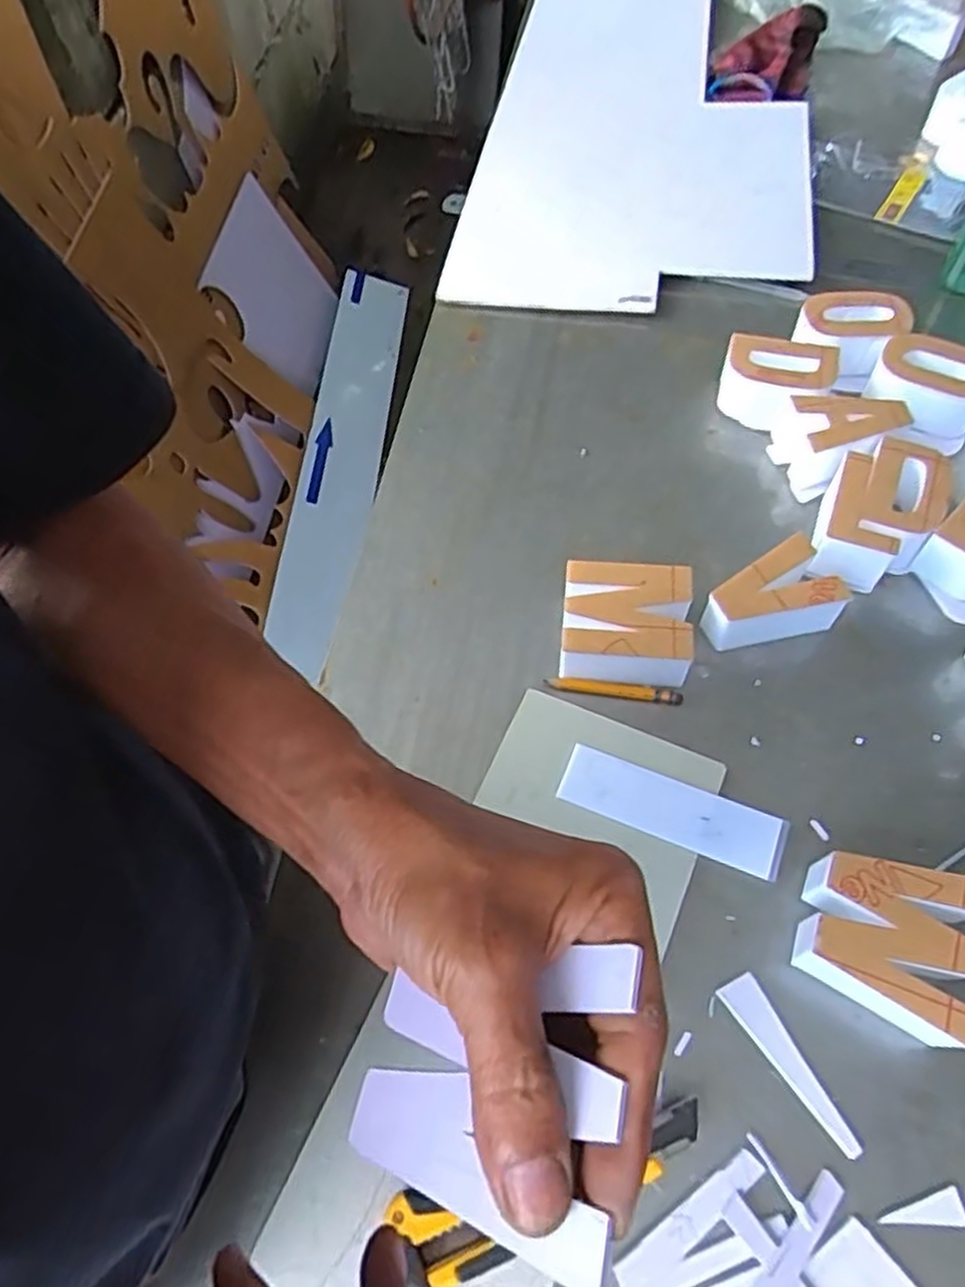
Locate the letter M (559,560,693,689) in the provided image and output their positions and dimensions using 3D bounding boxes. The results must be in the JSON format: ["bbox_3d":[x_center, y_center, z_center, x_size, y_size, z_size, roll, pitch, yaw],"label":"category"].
[{"bbox_3d":[0.096,-0.012,0.525,0.081,0.044,0.072,6,62,5],"label":"letter M"}]

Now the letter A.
[{"bbox_3d":[0.275,-0.158,0.597,0.083,0.050,0.064,-16,62,-6],"label":"letter A"}]

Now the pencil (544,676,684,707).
[{"bbox_3d":[0.088,0.032,0.523,0.090,0.006,0.008,8,62,6],"label":"pencil"}]

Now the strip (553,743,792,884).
[{"bbox_3d":[0.117,0.103,0.482,0.136,0.004,0.040,20,64,13],"label":"strip"}]

